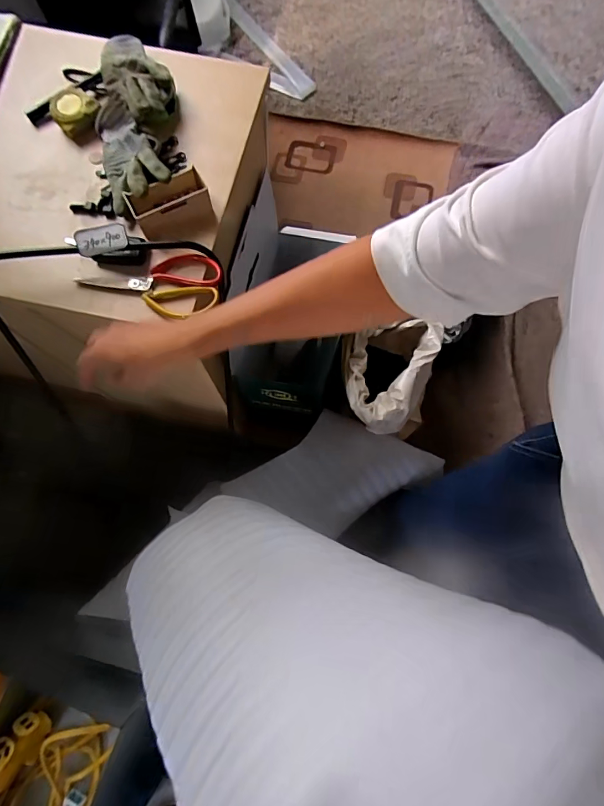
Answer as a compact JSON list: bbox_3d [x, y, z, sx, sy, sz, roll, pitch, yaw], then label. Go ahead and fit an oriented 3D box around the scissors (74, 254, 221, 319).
[{"bbox_3d":[-0.206,-0.169,0.574,0.184,0.009,0.095,10,74,3],"label":"scissors"}]

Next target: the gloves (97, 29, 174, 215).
[{"bbox_3d":[-0.249,-0.427,0.621,0.116,0.048,0.318,-5,74,-1],"label":"gloves"}]

